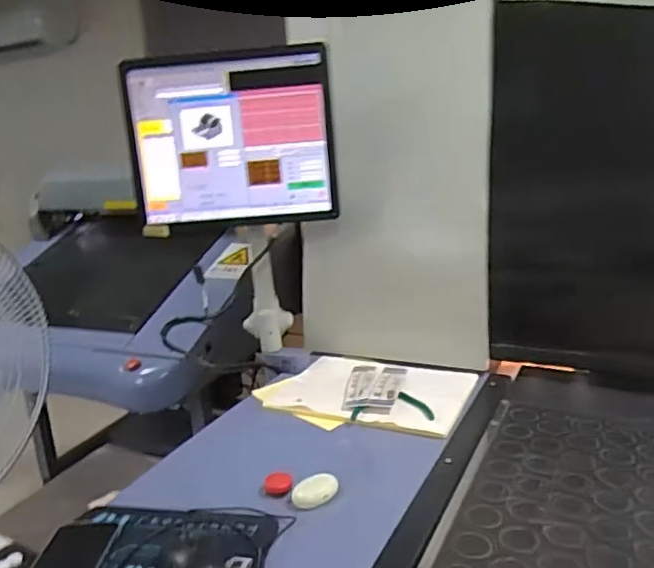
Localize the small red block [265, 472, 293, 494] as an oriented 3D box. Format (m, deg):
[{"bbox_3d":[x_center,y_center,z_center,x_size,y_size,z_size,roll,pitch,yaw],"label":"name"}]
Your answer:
[{"bbox_3d":[-0.066,0.273,0.830,0.037,0.017,0.029,-5,15,-6],"label":"small red block"}]

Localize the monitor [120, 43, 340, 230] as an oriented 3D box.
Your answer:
[{"bbox_3d":[-0.172,-0.258,1.083,0.363,0.297,0.045,-3,14,3],"label":"monitor"}]

